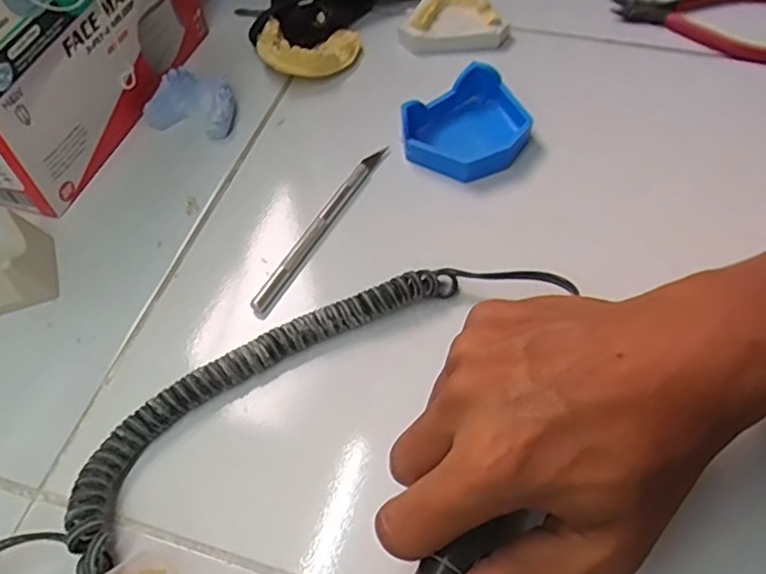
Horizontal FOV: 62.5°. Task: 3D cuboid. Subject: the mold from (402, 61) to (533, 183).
[{"bbox_3d":[0.056,-0.100,0.395,0.076,0.027,0.065,-36,60,-20],"label":"mold"}]

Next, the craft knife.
[{"bbox_3d":[-0.033,-0.038,0.363,0.011,0.009,0.131,23,59,18],"label":"craft knife"}]

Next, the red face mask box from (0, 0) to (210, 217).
[{"bbox_3d":[-0.211,-0.154,0.409,0.107,0.074,0.208,14,57,13],"label":"red face mask box"}]

